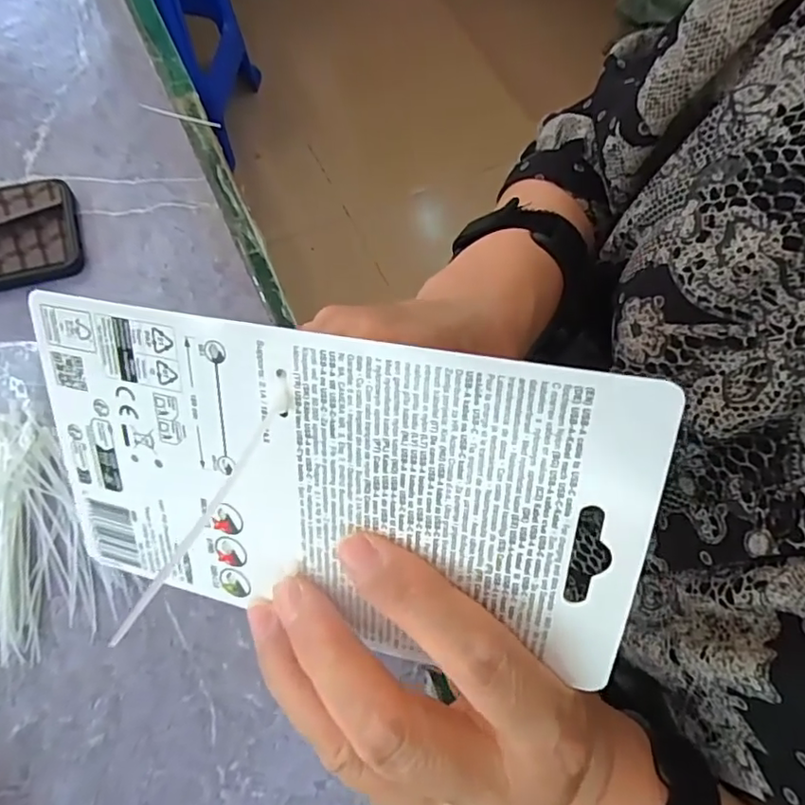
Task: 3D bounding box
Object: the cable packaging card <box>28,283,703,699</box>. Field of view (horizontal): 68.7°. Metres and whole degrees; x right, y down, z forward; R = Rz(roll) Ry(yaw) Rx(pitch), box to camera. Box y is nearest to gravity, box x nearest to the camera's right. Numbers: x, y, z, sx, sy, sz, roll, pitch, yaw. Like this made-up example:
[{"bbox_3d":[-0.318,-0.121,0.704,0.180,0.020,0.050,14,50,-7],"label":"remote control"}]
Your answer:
[{"bbox_3d":[-0.025,0.025,0.168,0.177,0.096,0.005,10,26,15],"label":"cable packaging card"}]

